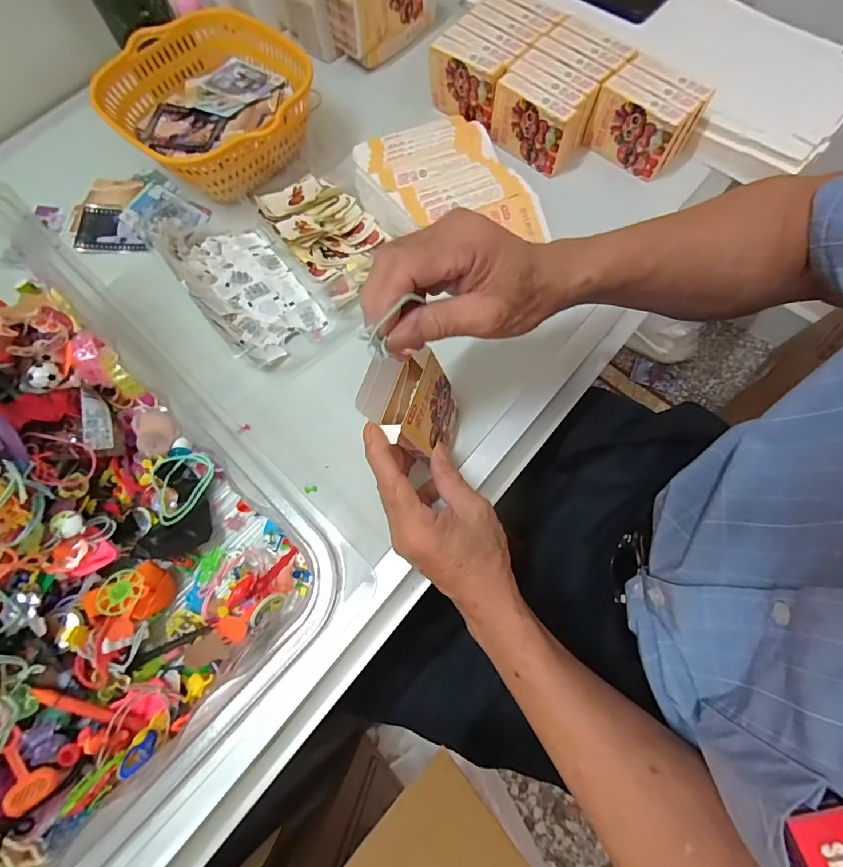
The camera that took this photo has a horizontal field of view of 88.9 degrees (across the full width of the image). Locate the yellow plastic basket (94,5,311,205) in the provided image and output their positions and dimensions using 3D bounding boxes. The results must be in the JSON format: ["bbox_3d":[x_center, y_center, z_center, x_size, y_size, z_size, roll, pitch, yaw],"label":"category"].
[{"bbox_3d":[-0.219,-0.347,0.462,0.206,0.067,0.190,-1,71,2],"label":"yellow plastic basket"}]

